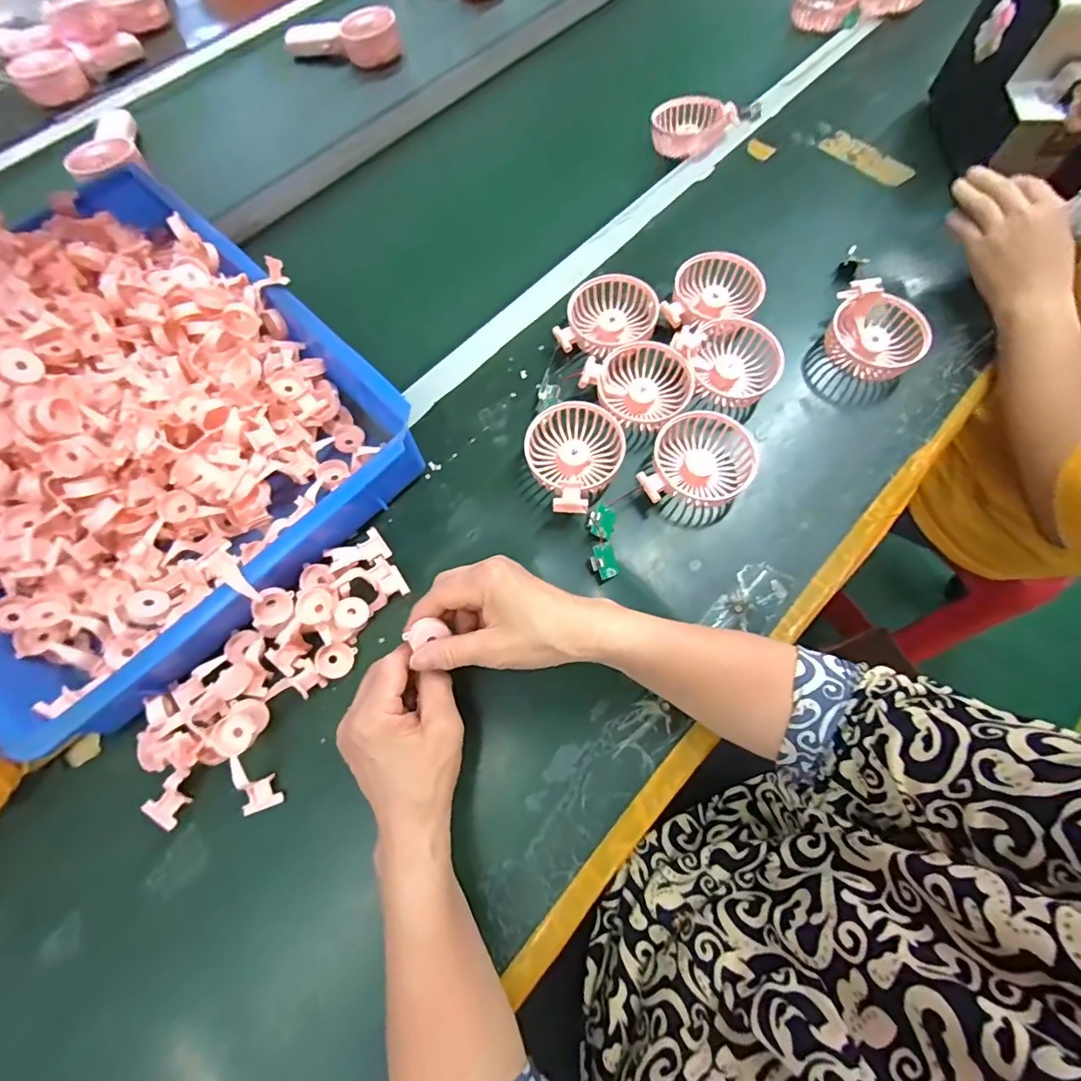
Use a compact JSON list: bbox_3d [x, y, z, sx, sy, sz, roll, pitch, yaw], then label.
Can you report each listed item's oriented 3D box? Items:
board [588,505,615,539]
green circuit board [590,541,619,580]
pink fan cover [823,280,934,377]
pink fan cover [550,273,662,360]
[{"bbox_3d":[0.055,-0.017,0.449,0.024,0.007,0.030,27,74,-25],"label":"board"},{"bbox_3d":[0.056,0.018,0.439,0.021,0.006,0.031,-17,94,-11],"label":"green circuit board"},{"bbox_3d":[0.337,-0.207,0.503,0.088,0.046,0.088,21,71,11],"label":"pink fan cover"},{"bbox_3d":[0.071,-0.226,0.521,0.091,0.031,0.095,20,70,11],"label":"pink fan cover"}]

